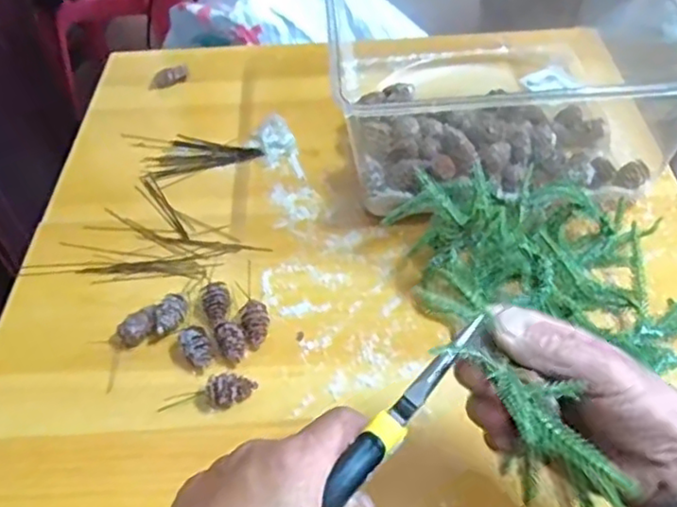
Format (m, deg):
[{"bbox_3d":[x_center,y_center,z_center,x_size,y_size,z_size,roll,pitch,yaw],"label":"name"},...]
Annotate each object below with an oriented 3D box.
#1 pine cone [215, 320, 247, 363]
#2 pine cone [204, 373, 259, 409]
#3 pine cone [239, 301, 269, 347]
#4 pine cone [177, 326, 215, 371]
[{"bbox_3d":[-0.082,0.067,0.503,0.021,0.015,0.029,-18,49,-12],"label":"pine cone"},{"bbox_3d":[-0.080,0.098,0.476,0.037,0.019,0.021,0,48,5],"label":"pine cone"},{"bbox_3d":[-0.066,0.054,0.517,0.021,0.019,0.036,-9,48,-4],"label":"pine cone"},{"bbox_3d":[-0.108,0.070,0.502,0.020,0.017,0.039,-21,49,-14],"label":"pine cone"}]

